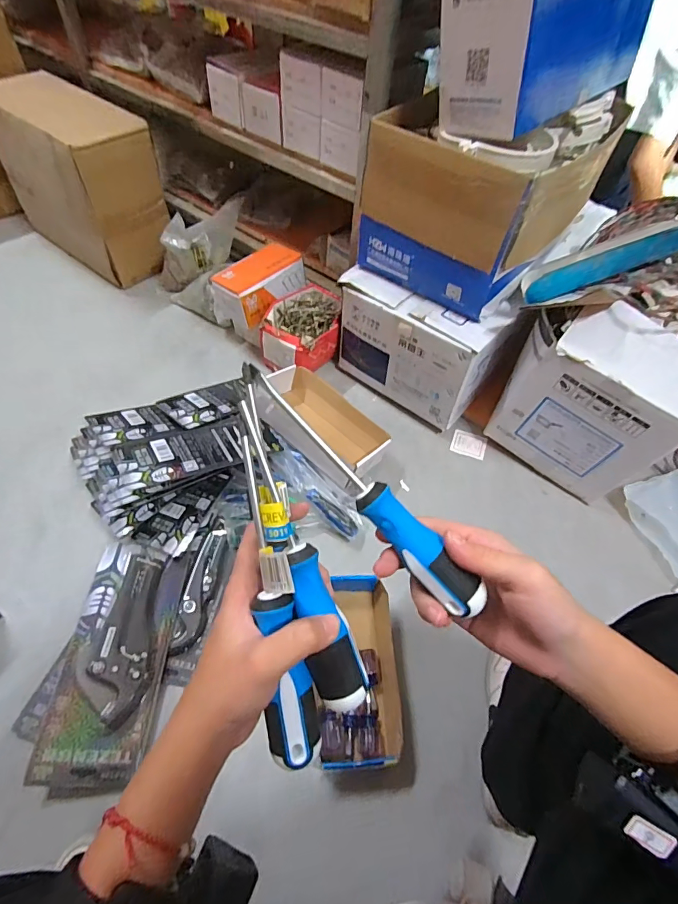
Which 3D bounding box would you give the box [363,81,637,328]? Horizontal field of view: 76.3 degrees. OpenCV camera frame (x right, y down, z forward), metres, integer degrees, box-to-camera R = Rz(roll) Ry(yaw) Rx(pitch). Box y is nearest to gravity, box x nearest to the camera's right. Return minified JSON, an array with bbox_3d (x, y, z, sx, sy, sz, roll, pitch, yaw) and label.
[{"bbox_3d":[0.264,-0.459,0.782,0.287,0.248,0.372,36,59,19],"label":"box"}]

